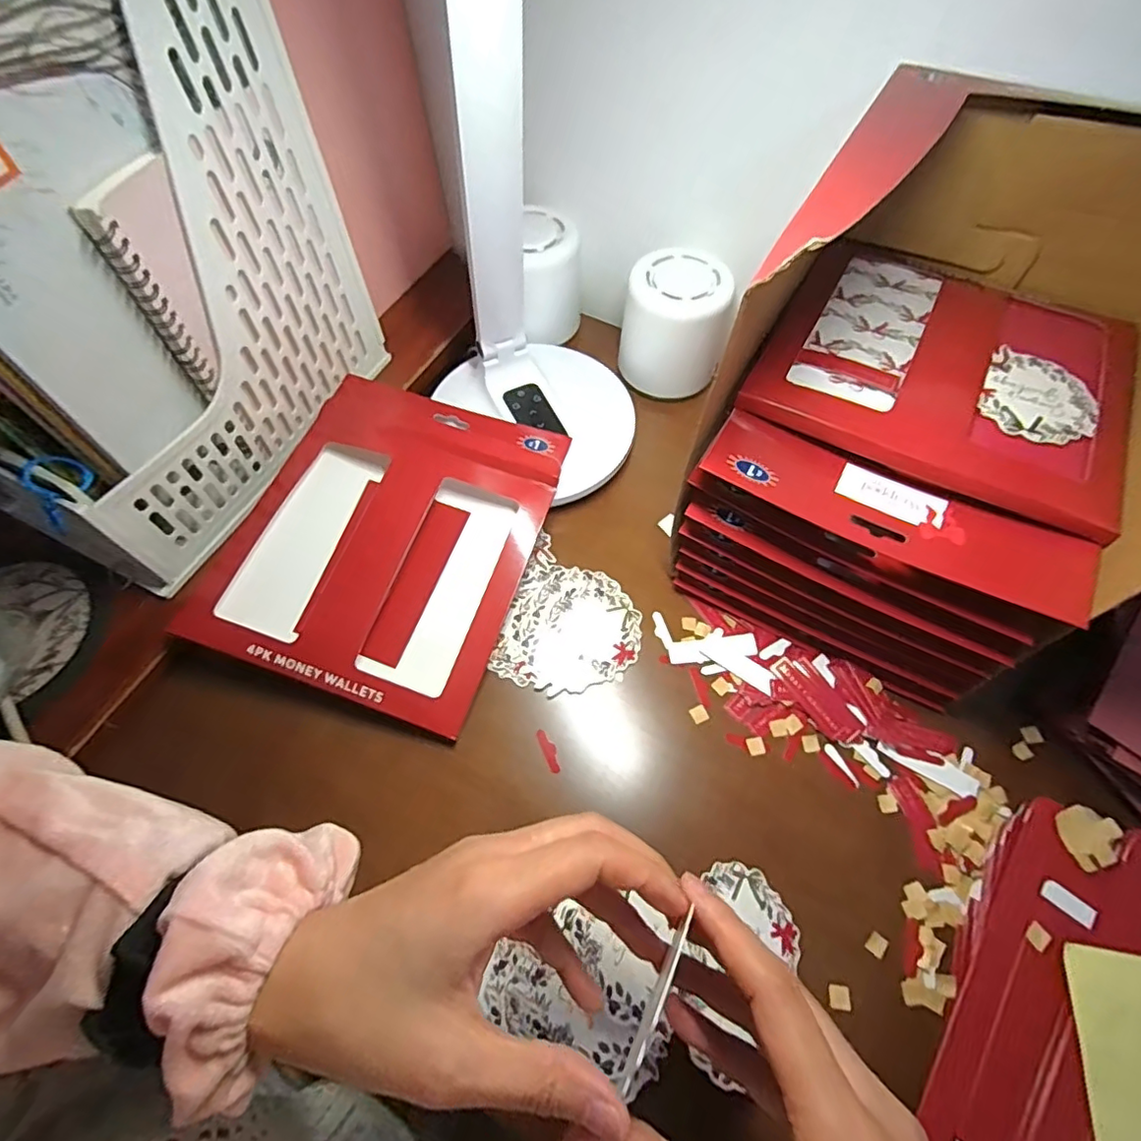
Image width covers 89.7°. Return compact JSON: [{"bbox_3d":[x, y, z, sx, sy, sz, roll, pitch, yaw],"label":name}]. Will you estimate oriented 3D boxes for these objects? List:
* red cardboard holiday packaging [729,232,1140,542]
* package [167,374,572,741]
[{"bbox_3d":[0.223,-0.125,0.337,0.192,0.015,0.178,26,65,14],"label":"red cardboard holiday packaging"},{"bbox_3d":[-0.125,-0.029,0.406,0.192,0.025,0.233,19,67,4],"label":"package"}]

